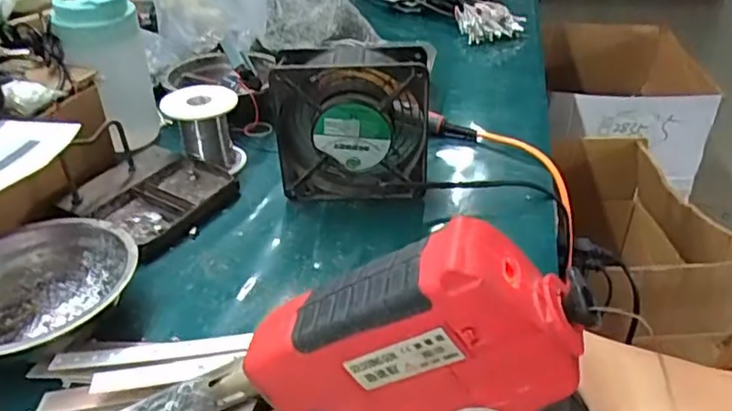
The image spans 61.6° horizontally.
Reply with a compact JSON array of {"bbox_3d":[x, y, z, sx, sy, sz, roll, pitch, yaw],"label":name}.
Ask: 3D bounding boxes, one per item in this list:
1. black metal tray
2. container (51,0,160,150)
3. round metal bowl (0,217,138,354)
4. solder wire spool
[{"bbox_3d":[-0.161,-0.003,0.503,0.071,0.022,0.107,17,37,24],"label":"black metal tray"},{"bbox_3d":[-0.235,-0.119,0.571,0.063,0.147,0.067,20,39,28],"label":"container"},{"bbox_3d":[-0.214,0.060,0.398,0.125,0.040,0.119,0,34,0],"label":"round metal bowl"},{"bbox_3d":[-0.148,-0.070,0.566,0.062,0.069,0.062,0,34,0],"label":"solder wire spool"}]

